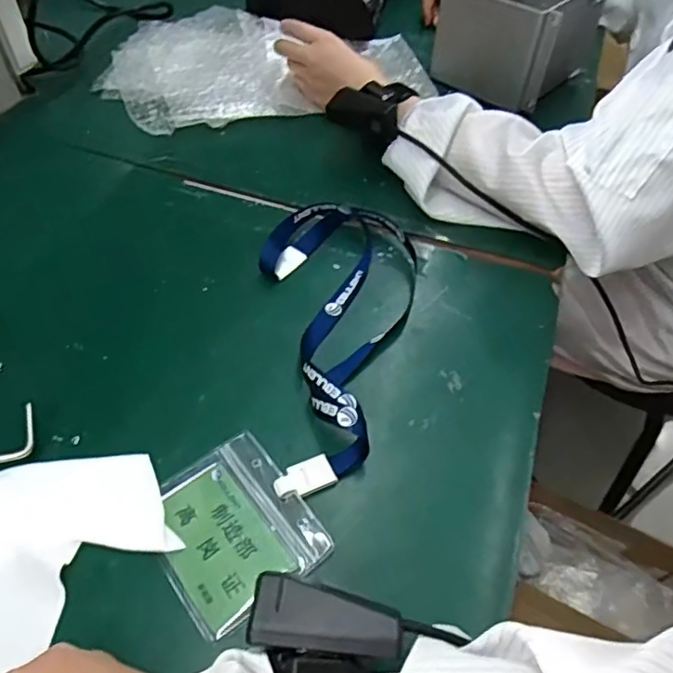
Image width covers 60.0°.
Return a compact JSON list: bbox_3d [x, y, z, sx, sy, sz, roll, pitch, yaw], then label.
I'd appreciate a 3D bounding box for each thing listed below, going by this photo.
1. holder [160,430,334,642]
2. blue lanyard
[{"bbox_3d":[-0.064,0.113,0.351,0.085,0.009,0.098,-30,59,-24],"label":"holder"},{"bbox_3d":[-0.008,-0.009,0.434,0.123,0.032,0.259,8,52,3],"label":"blue lanyard"}]

